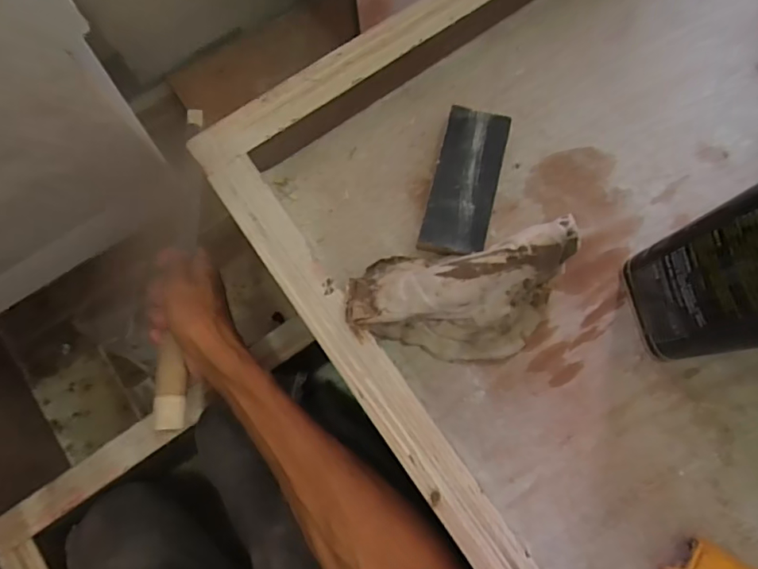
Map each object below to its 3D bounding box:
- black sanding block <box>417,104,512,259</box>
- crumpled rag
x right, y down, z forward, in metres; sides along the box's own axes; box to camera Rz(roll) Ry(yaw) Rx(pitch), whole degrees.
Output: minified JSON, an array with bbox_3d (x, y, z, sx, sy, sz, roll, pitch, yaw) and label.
[{"bbox_3d":[0.070,-0.083,0.434,0.050,0.023,0.127,15,76,2],"label":"black sanding block"},{"bbox_3d":[0.063,0.011,0.390,0.166,0.060,0.085,-8,76,-3],"label":"crumpled rag"}]

